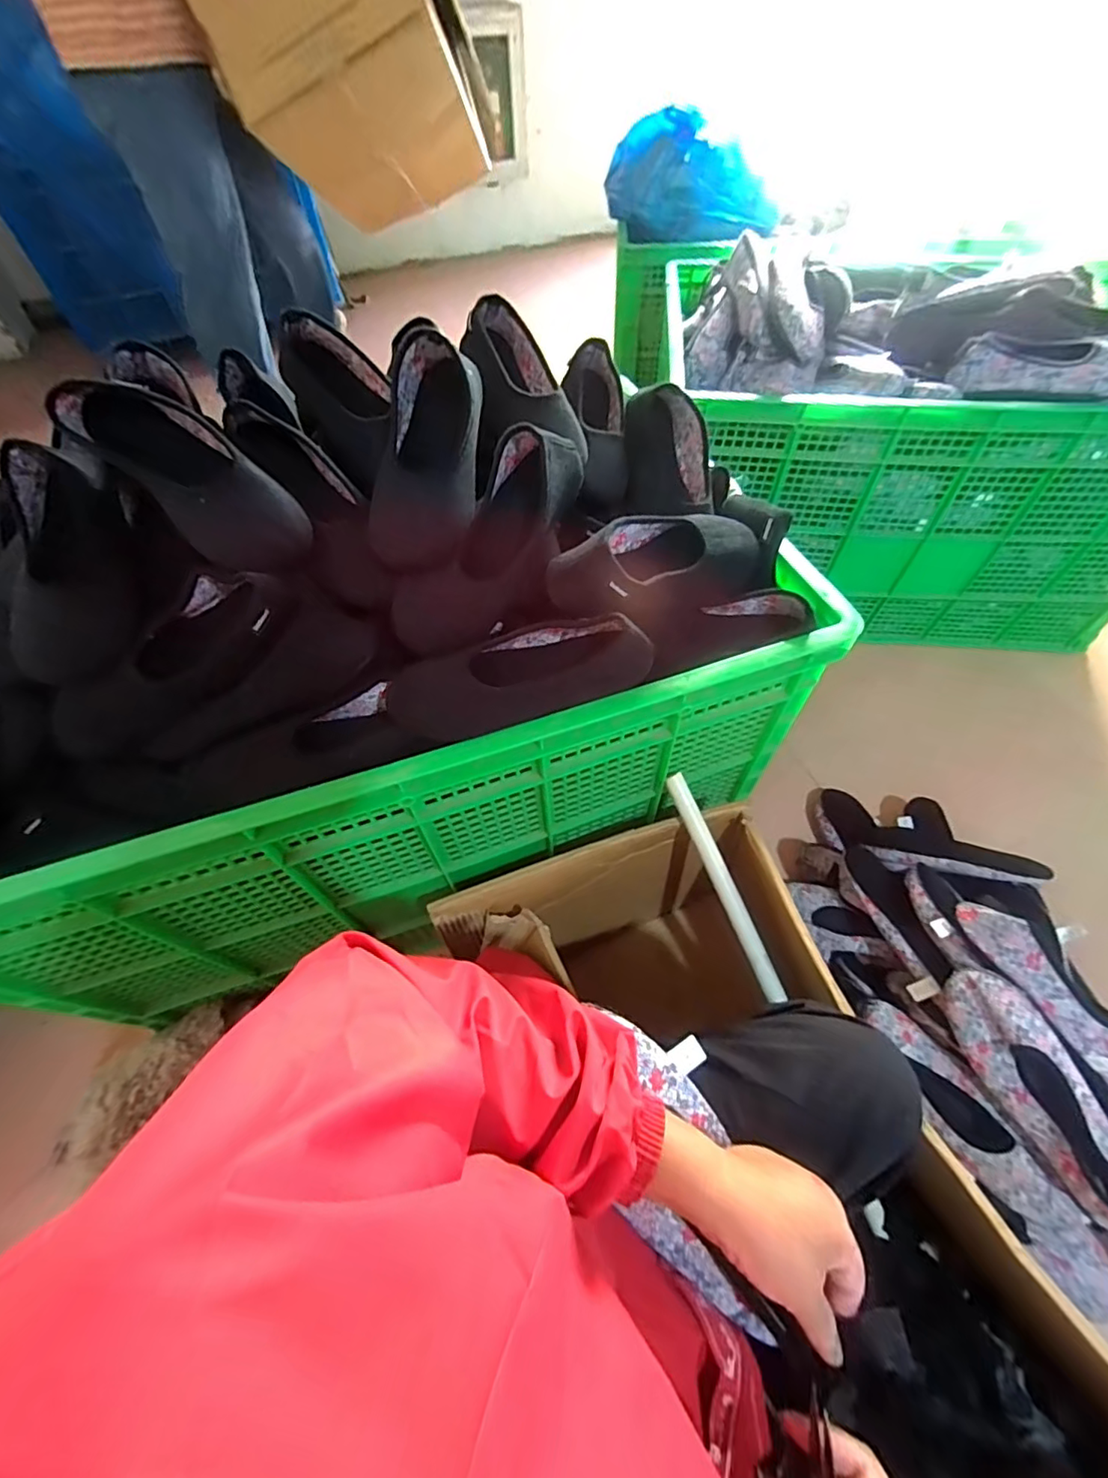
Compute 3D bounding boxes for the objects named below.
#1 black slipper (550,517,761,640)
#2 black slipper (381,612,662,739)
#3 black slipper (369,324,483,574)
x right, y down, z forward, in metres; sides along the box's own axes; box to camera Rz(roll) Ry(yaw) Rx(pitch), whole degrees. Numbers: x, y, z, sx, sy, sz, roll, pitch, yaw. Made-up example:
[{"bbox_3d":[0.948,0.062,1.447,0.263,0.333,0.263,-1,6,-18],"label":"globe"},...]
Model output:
[{"bbox_3d":[0.111,-0.189,0.575,0.262,0.080,0.097,-18,56,-25],"label":"black slipper"},{"bbox_3d":[-0.033,-0.066,0.527,0.243,0.058,0.082,-14,56,-7],"label":"black slipper"},{"bbox_3d":[-0.126,-0.280,0.538,0.102,0.053,0.235,1,79,3],"label":"black slipper"}]

